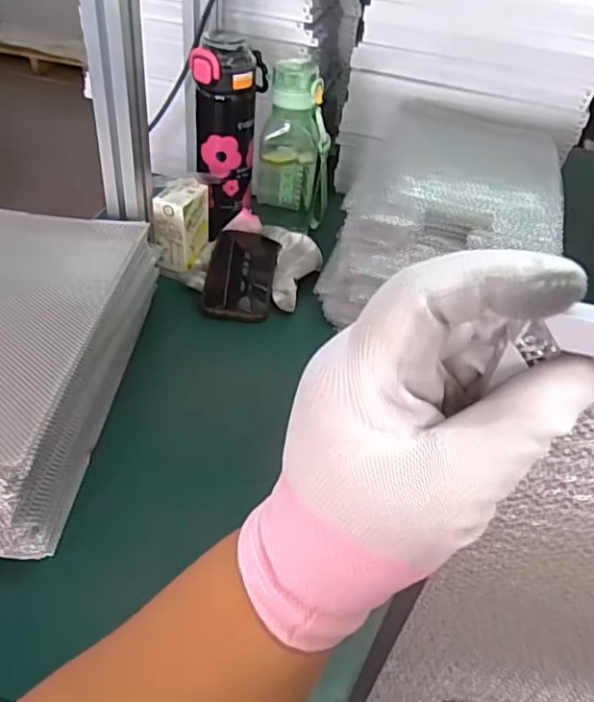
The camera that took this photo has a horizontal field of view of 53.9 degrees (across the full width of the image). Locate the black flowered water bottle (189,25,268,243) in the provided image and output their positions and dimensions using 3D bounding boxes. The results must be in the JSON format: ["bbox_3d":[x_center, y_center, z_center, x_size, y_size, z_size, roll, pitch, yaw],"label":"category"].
[{"bbox_3d":[-0.090,-0.271,0.745,0.075,0.226,0.089,12,42,5],"label":"black flowered water bottle"}]

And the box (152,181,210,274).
[{"bbox_3d":[-0.144,-0.158,0.729,0.049,0.089,0.074,15,42,9],"label":"box"}]

